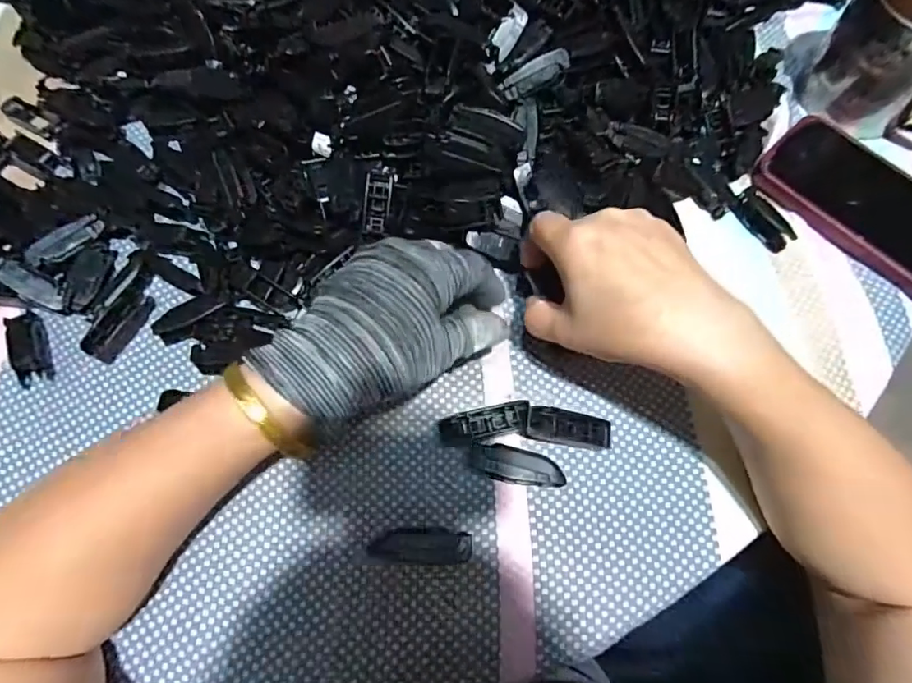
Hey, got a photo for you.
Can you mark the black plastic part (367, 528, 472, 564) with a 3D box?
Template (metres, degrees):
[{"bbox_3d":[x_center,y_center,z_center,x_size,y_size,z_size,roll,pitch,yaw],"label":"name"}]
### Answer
[{"bbox_3d":[-0.019,0.114,0.288,0.056,0.004,0.018,1,69,-1],"label":"black plastic part"}]

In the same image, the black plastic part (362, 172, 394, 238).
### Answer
[{"bbox_3d":[-0.050,-0.087,0.325,0.016,0.008,0.039,12,104,4],"label":"black plastic part"}]

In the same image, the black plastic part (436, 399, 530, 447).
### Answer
[{"bbox_3d":[0.018,0.050,0.307,0.054,0.011,0.018,-14,70,-6],"label":"black plastic part"}]

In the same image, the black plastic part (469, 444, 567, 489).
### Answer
[{"bbox_3d":[0.036,0.073,0.300,0.054,0.008,0.019,15,69,5],"label":"black plastic part"}]

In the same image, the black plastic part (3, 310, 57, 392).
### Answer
[{"bbox_3d":[-0.265,0.003,0.320,0.019,0.012,0.045,-20,70,-8],"label":"black plastic part"}]

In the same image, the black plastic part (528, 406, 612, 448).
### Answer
[{"bbox_3d":[0.068,0.052,0.311,0.050,0.004,0.019,8,69,2],"label":"black plastic part"}]

